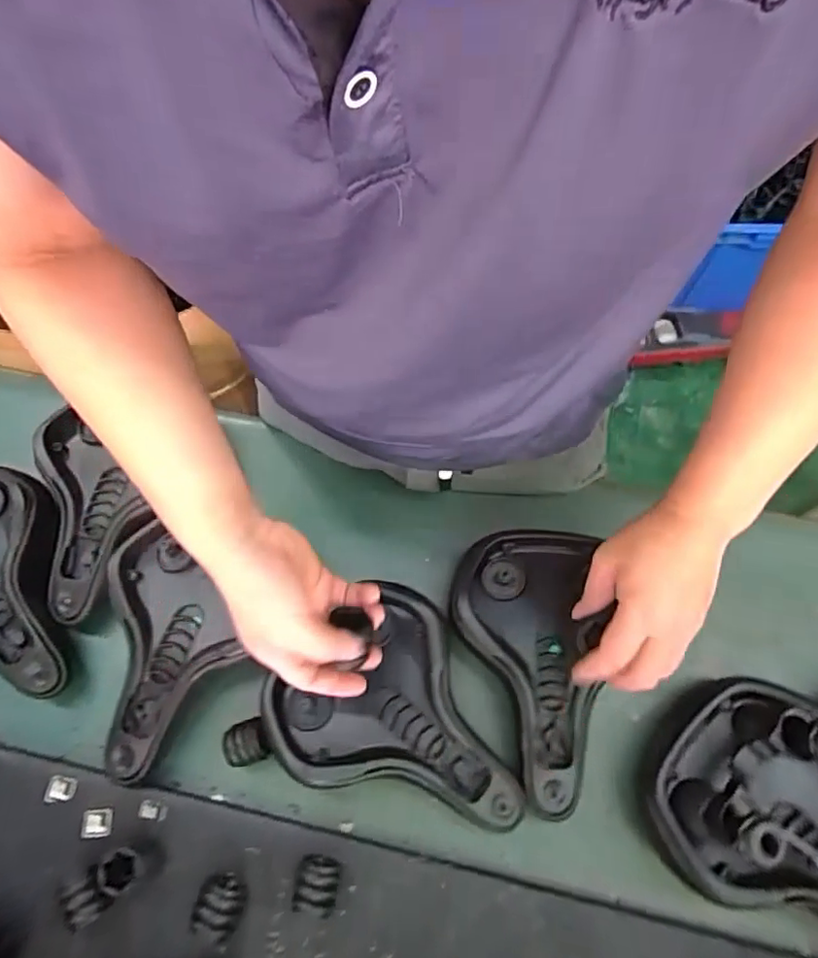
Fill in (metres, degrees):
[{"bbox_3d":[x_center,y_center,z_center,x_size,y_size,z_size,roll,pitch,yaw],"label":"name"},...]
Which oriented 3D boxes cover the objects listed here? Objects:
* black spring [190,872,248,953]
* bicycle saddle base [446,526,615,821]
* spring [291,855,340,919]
[{"bbox_3d":[-0.157,0.355,0.470,0.047,0.038,0.045,38,73,15],"label":"black spring"},{"bbox_3d":[0.117,0.168,0.528,0.138,0.036,0.248,-4,69,-1],"label":"bicycle saddle base"},{"bbox_3d":[-0.076,0.339,0.478,0.034,0.035,0.035,6,68,4],"label":"spring"}]

